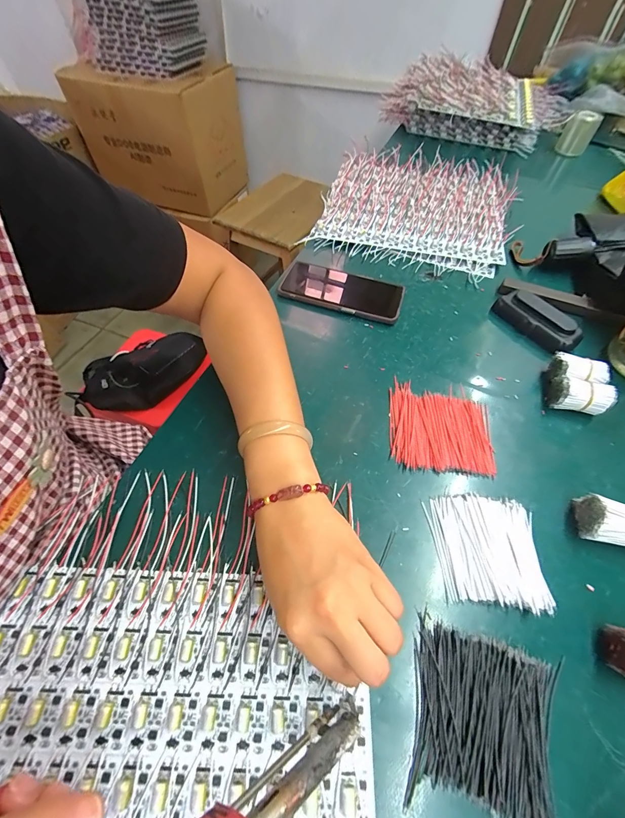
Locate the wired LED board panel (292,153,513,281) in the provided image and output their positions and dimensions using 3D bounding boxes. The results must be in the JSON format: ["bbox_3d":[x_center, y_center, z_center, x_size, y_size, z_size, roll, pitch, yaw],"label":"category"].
[{"bbox_3d":[0.176,-0.355,0.576,0.306,0.033,0.312,17,59,9],"label":"wired LED board panel"}]

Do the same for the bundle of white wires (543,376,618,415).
[{"bbox_3d":[0.285,-0.013,0.358,0.054,0.032,0.029,22,59,12],"label":"bundle of white wires"}]

